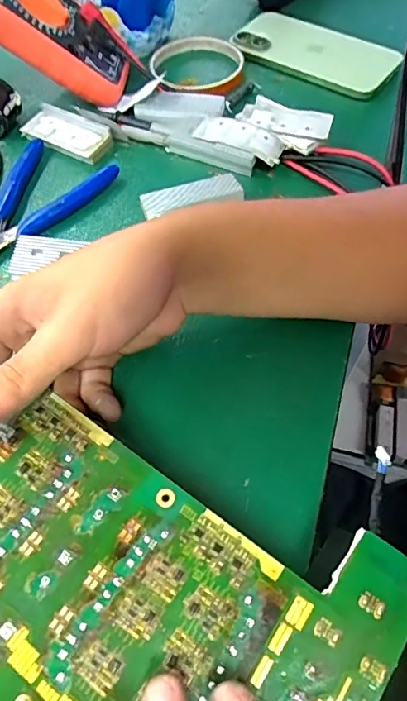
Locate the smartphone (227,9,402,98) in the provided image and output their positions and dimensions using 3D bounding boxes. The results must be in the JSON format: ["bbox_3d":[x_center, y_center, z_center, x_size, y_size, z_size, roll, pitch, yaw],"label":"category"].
[{"bbox_3d":[0.098,-0.262,0.425,0.143,0.014,0.071,30,65,18],"label":"smartphone"}]

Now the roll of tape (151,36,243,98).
[{"bbox_3d":[-0.005,-0.249,0.421,0.079,0.011,0.086,3,59,4],"label":"roll of tape"}]

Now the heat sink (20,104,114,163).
[{"bbox_3d":[-0.109,-0.170,0.379,0.074,0.015,0.032,30,65,19],"label":"heat sink"}]

